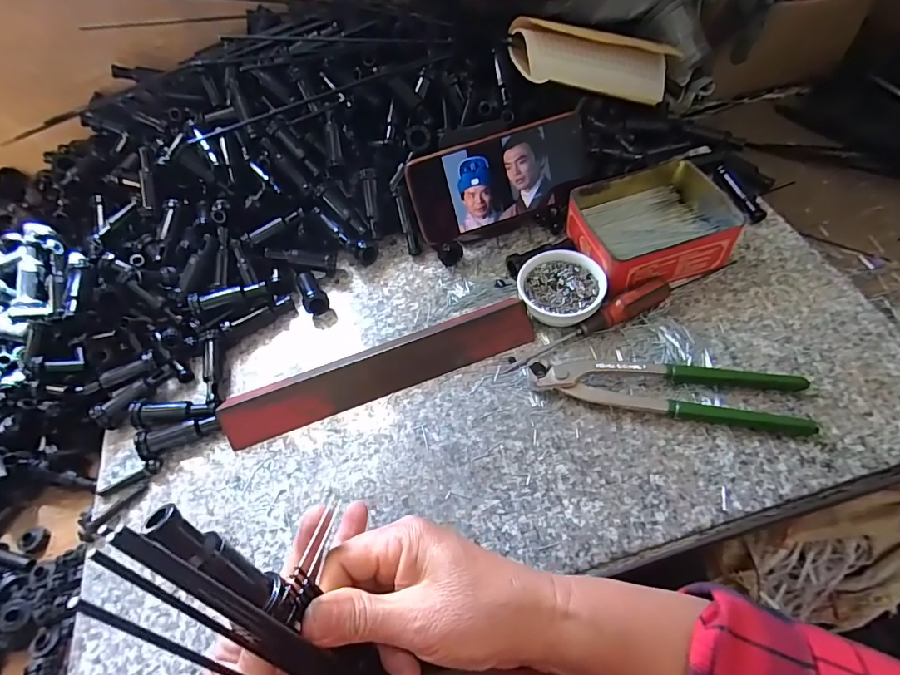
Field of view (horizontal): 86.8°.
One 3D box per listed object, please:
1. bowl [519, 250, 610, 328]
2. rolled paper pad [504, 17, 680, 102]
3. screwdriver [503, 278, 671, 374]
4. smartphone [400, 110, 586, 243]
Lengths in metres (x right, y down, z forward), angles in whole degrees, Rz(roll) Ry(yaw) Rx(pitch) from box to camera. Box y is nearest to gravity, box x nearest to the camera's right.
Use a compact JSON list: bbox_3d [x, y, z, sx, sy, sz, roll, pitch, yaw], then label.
[{"bbox_3d":[0.096,-0.042,0.414,0.071,0.024,0.069,-4,55,6],"label":"bowl"},{"bbox_3d":[0.168,-0.293,0.508,0.219,0.048,0.067,-10,57,-28],"label":"rolled paper pad"},{"bbox_3d":[0.115,-0.007,0.389,0.146,0.026,0.021,-28,57,-11],"label":"screwdriver"},{"bbox_3d":[0.048,-0.145,0.443,0.168,0.081,0.010,-18,26,-3],"label":"smartphone"}]

